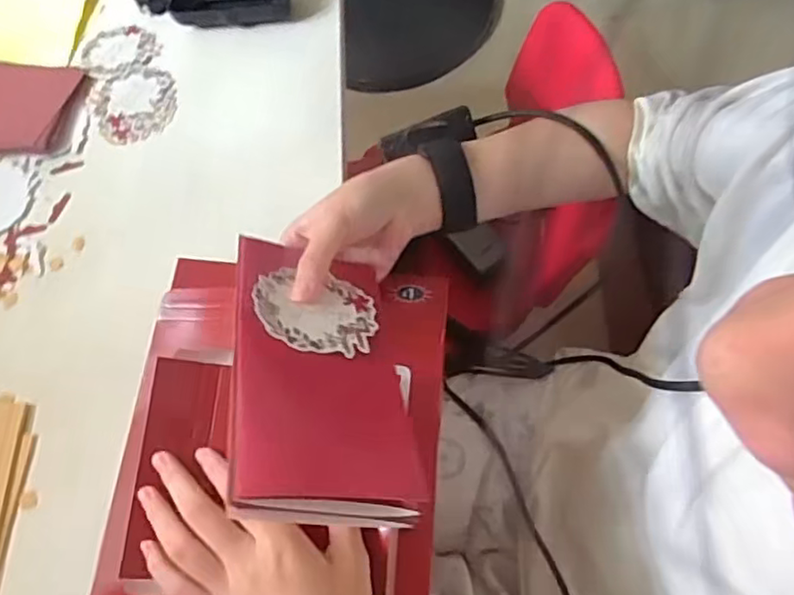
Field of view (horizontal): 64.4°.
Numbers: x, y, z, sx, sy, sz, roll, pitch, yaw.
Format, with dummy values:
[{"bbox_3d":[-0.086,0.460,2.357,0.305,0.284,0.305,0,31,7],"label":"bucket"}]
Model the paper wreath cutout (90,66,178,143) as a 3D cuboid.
[{"bbox_3d":[-0.228,-0.170,0.548,0.070,0.004,0.076,-23,66,-8],"label":"paper wreath cutout"}]

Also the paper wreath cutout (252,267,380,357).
[{"bbox_3d":[-0.046,0.007,0.357,0.069,0.004,0.061,12,39,-11],"label":"paper wreath cutout"}]

